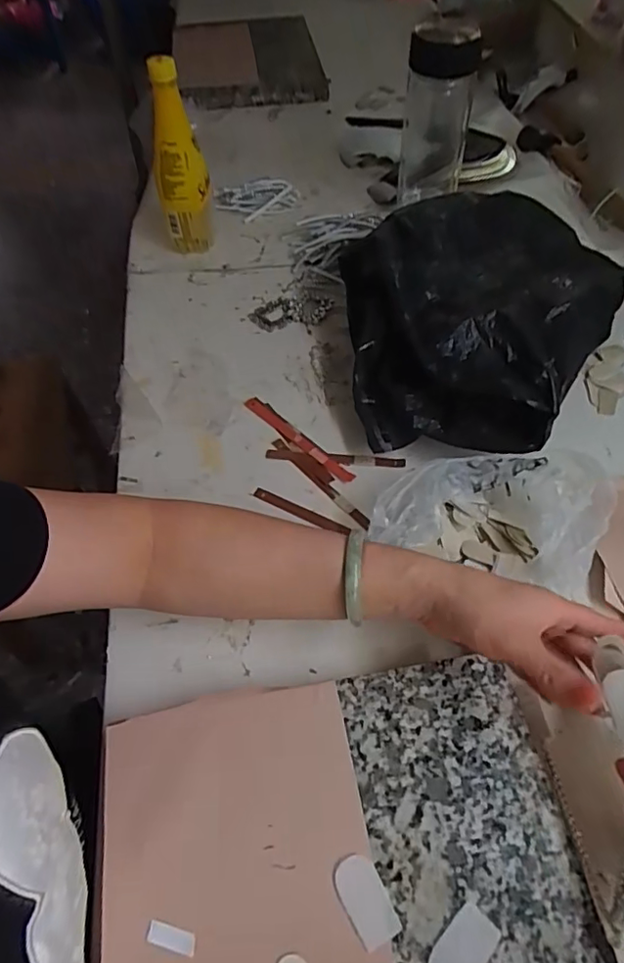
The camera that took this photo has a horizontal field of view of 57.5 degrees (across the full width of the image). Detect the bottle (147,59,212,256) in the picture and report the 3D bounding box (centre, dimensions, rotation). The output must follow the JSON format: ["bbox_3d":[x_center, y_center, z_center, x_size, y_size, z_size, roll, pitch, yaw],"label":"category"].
[{"bbox_3d":[-0.156,-0.361,0.679,0.062,0.219,0.055,-11,55,-7],"label":"bottle"}]

